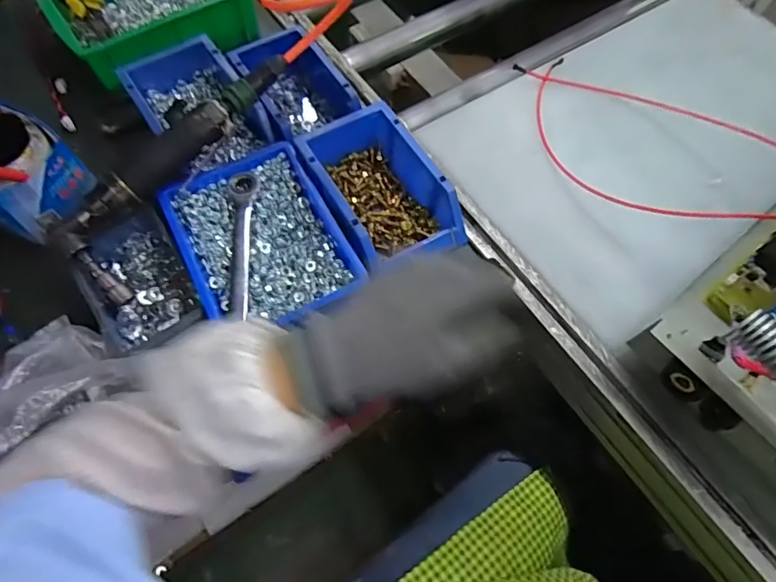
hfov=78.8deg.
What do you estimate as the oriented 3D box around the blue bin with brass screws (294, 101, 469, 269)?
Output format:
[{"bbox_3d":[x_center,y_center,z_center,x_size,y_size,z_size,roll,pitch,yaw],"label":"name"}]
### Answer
[{"bbox_3d":[-0.010,-0.104,0.516,0.115,0.081,0.181,-27,68,-14],"label":"blue bin with brass screws"}]

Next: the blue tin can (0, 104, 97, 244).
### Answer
[{"bbox_3d":[-0.371,-0.113,0.483,0.123,0.099,0.103,37,69,15],"label":"blue tin can"}]

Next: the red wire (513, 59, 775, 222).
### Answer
[{"bbox_3d":[0.306,-0.194,0.589,0.178,0.084,0.340,-34,73,-22],"label":"red wire"}]

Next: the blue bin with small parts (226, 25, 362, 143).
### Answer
[{"bbox_3d":[-0.110,-0.236,0.570,0.102,0.069,0.147,-29,69,-15],"label":"blue bin with small parts"}]

